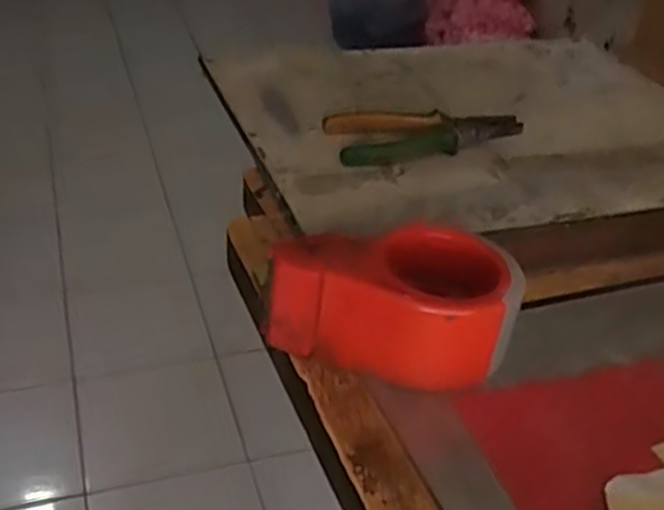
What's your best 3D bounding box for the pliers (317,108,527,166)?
[{"bbox_3d":[0.084,-0.108,0.695,0.173,0.021,0.071,-7,37,-18],"label":"pliers"}]

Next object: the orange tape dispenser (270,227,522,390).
[{"bbox_3d":[0.037,0.024,0.470,0.141,0.063,0.086,14,36,11],"label":"orange tape dispenser"}]

